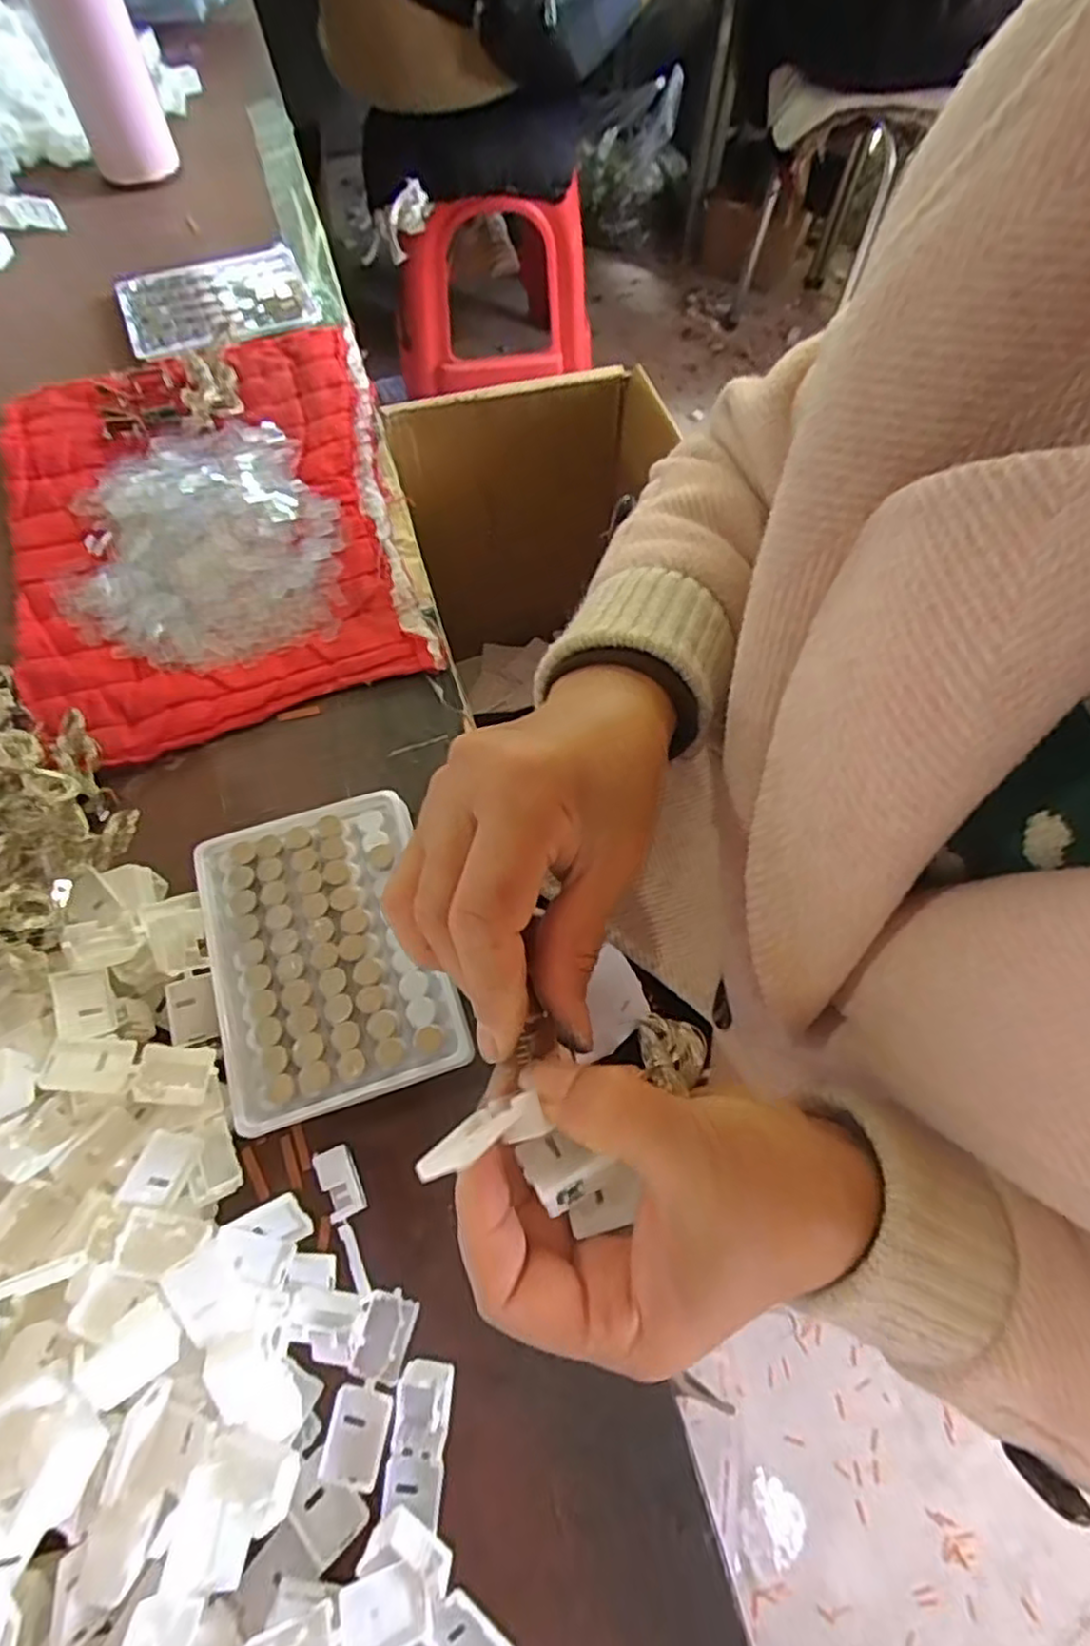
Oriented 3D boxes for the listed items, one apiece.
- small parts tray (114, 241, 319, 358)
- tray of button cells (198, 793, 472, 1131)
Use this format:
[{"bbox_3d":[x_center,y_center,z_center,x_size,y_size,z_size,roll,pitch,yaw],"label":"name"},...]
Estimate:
[{"bbox_3d":[-0.241,-0.383,0.525,0.131,0.010,0.100,-20,67,-10],"label":"small parts tray"},{"bbox_3d":[-0.095,0.057,0.315,0.094,0.026,0.129,-17,67,-9],"label":"tray of button cells"}]

